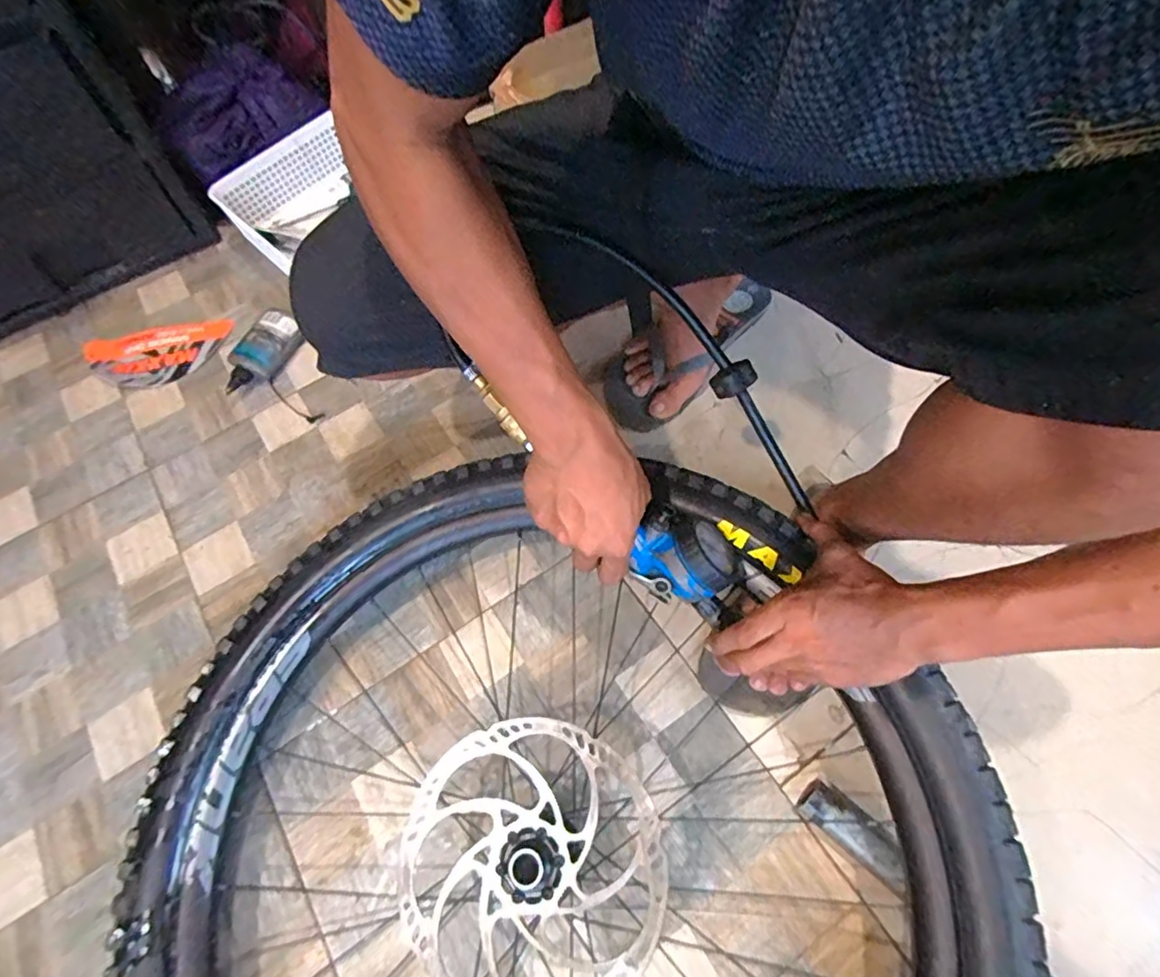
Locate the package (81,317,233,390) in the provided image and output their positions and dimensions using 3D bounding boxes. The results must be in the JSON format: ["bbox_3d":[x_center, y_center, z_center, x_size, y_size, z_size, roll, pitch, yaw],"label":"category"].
[{"bbox_3d":[-0.583,-0.183,0.798,0.193,0.012,0.098,-14,63,-4],"label":"package"}]

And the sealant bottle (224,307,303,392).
[{"bbox_3d":[-0.423,-0.181,0.779,0.067,0.035,0.136,14,65,10],"label":"sealant bottle"}]

